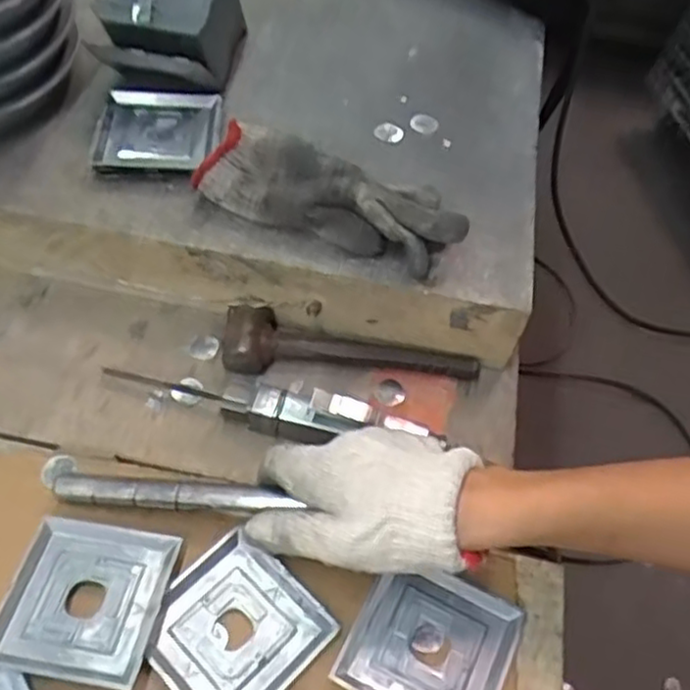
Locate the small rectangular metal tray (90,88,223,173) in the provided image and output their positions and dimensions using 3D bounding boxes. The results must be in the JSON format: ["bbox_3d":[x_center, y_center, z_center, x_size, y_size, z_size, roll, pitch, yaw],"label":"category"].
[{"bbox_3d":[-0.144,-0.165,0.562,0.089,0.016,0.089,1,54,-5],"label":"small rectangular metal tray"}]

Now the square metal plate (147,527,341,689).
[{"bbox_3d":[-0.064,0.165,0.421,0.086,0.008,0.087,39,60,22],"label":"square metal plate"}]

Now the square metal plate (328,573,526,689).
[{"bbox_3d":[0.051,0.177,0.425,0.089,0.009,0.086,25,56,13],"label":"square metal plate"}]

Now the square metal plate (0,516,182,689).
[{"bbox_3d":[-0.152,0.148,0.423,0.089,0.013,0.089,10,54,2],"label":"square metal plate"}]

